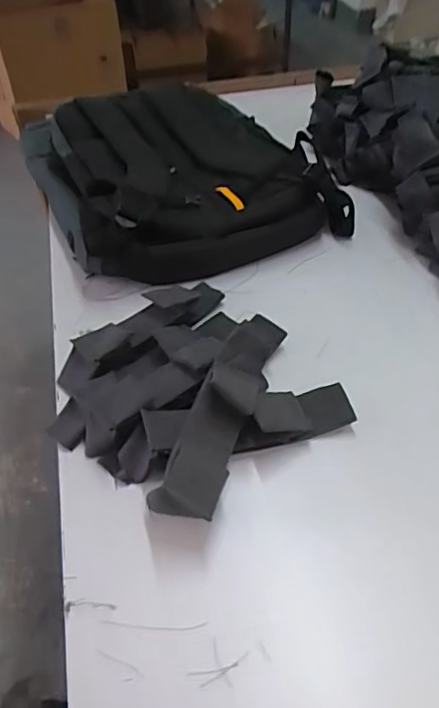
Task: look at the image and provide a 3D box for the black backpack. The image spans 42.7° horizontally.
[{"bbox_3d":[-0.090,-0.298,0.888,0.348,0.113,0.557,-18,46,-17],"label":"black backpack"}]

